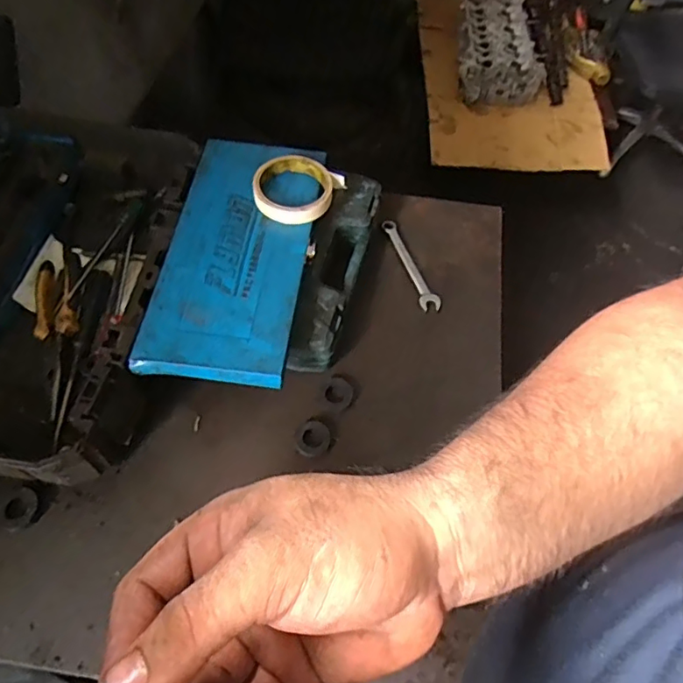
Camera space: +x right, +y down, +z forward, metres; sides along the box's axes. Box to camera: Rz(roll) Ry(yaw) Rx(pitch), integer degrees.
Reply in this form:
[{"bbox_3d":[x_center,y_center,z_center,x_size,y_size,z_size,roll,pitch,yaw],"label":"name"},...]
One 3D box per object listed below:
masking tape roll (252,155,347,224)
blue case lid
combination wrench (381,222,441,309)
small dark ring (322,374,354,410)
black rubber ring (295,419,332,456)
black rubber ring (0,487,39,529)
[{"bbox_3d":[-0.054,-0.176,0.630,0.093,0.017,0.089,1,59,-2],"label":"masking tape roll"},{"bbox_3d":[-0.111,-0.101,0.593,0.148,0.025,0.302,8,59,2],"label":"blue case lid"},{"bbox_3d":[0.086,-0.098,0.697,0.025,0.009,0.146,-19,62,-13],"label":"combination wrench"},{"bbox_3d":[-0.003,0.055,0.599,0.034,0.006,0.039,22,61,10],"label":"small dark ring"},{"bbox_3d":[-0.031,0.101,0.570,0.038,0.008,0.037,1,59,-2],"label":"black rubber ring"},{"bbox_3d":[-0.307,0.158,0.520,0.032,0.004,0.037,20,60,9],"label":"black rubber ring"}]

